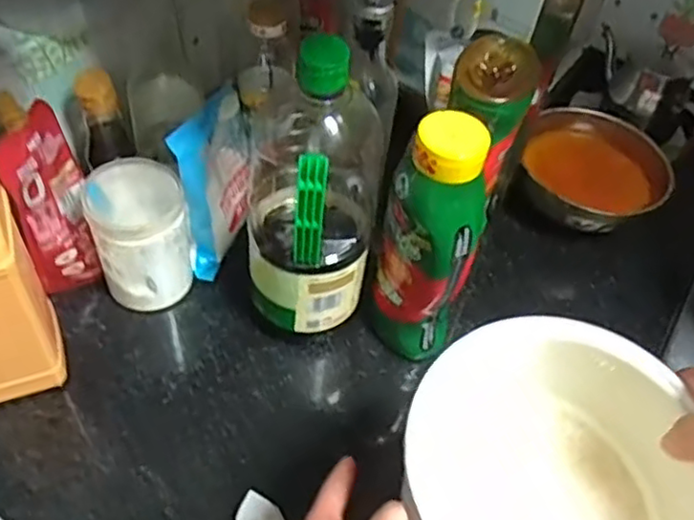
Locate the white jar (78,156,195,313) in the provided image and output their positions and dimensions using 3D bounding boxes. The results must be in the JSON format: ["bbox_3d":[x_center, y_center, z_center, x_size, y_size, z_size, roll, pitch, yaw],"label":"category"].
[{"bbox_3d":[-0.192,-0.024,0.627,0.081,0.122,0.094,-19,55,-21],"label":"white jar"}]

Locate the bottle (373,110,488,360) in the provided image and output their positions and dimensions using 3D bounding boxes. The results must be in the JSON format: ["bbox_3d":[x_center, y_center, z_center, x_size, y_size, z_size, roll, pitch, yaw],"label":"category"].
[{"bbox_3d":[0.065,-0.005,0.559,0.074,0.244,0.057,9,50,1],"label":"bottle"}]

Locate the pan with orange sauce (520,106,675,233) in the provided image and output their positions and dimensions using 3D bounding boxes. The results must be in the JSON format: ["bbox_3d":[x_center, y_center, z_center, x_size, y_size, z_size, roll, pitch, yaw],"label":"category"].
[{"bbox_3d":[0.279,-0.094,0.761,0.155,0.068,0.168,23,52,13],"label":"pan with orange sauce"}]

